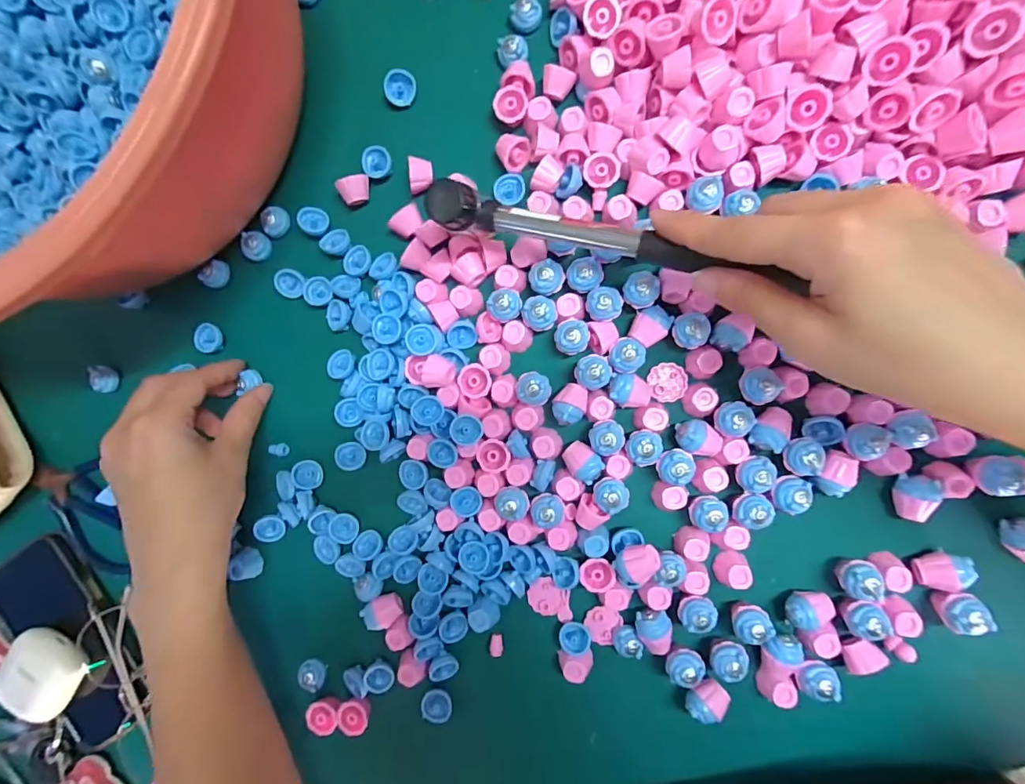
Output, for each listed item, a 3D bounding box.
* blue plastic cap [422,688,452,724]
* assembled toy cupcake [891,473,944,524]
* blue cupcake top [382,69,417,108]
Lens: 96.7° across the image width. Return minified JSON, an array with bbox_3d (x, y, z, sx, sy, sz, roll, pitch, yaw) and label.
[{"bbox_3d":[-0.048,0.200,0.291,0.019,0.010,0.019,0,92,8],"label":"blue plastic cap"},{"bbox_3d":[0.219,0.057,0.250,0.018,0.018,0.024,10,93,8],"label":"assembled toy cupcake"},{"bbox_3d":[-0.072,-0.194,0.291,0.019,0.012,0.020,-3,125,-22],"label":"blue cupcake top"}]

